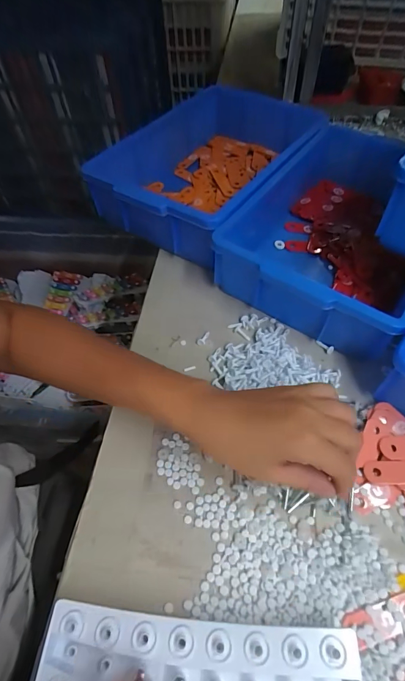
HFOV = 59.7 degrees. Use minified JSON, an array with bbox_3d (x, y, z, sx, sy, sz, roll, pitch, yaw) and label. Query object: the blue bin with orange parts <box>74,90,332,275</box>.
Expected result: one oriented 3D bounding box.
[{"bbox_3d":[0.017,-0.292,0.582,0.260,0.099,0.368,27,60,19],"label":"blue bin with orange parts"}]

